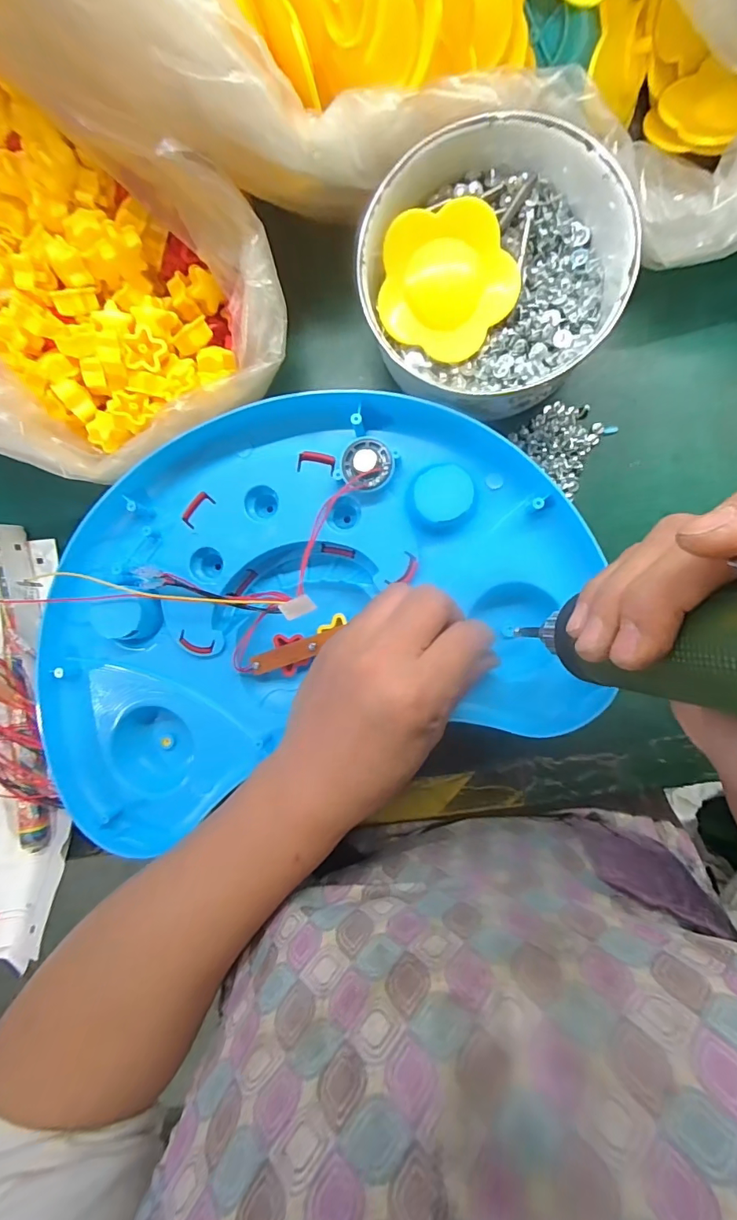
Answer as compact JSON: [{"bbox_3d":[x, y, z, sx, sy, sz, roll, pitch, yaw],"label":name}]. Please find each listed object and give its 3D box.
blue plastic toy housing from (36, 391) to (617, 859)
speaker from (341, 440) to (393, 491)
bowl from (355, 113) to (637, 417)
[{"bbox_3d":[-0.042,-0.004,0.279,0.321,0.041,0.227,-17,89,6],"label":"blue plastic toy housing"},{"bbox_3d":[-0.001,-0.082,0.261,0.028,0.006,0.027,9,90,5],"label":"speaker"},{"bbox_3d":[0.073,-0.189,0.267,0.142,0.059,0.132,0,91,6],"label":"bowl"}]

